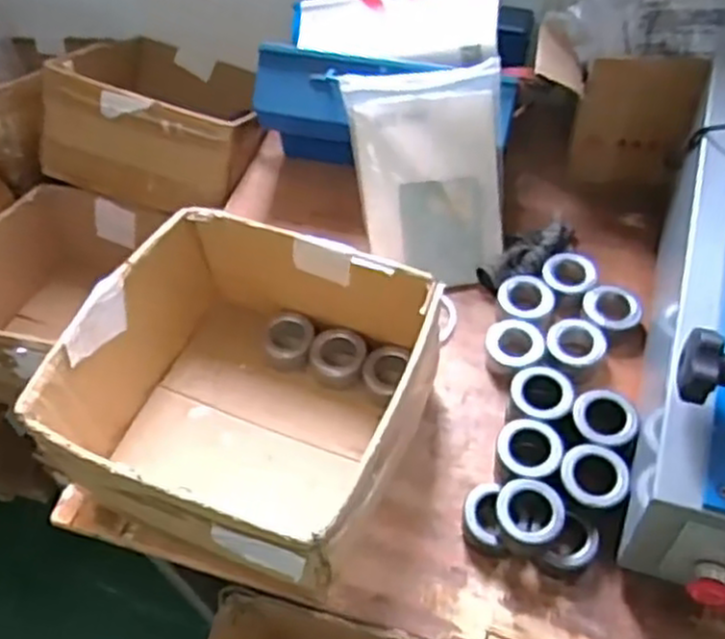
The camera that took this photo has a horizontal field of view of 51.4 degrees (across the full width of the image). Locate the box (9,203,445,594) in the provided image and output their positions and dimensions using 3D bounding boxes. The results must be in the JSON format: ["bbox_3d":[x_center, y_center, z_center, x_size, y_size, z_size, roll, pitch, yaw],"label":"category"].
[{"bbox_3d":[-0.116,0.088,0.848,0.347,0.217,0.350,15,57,15],"label":"box"}]

